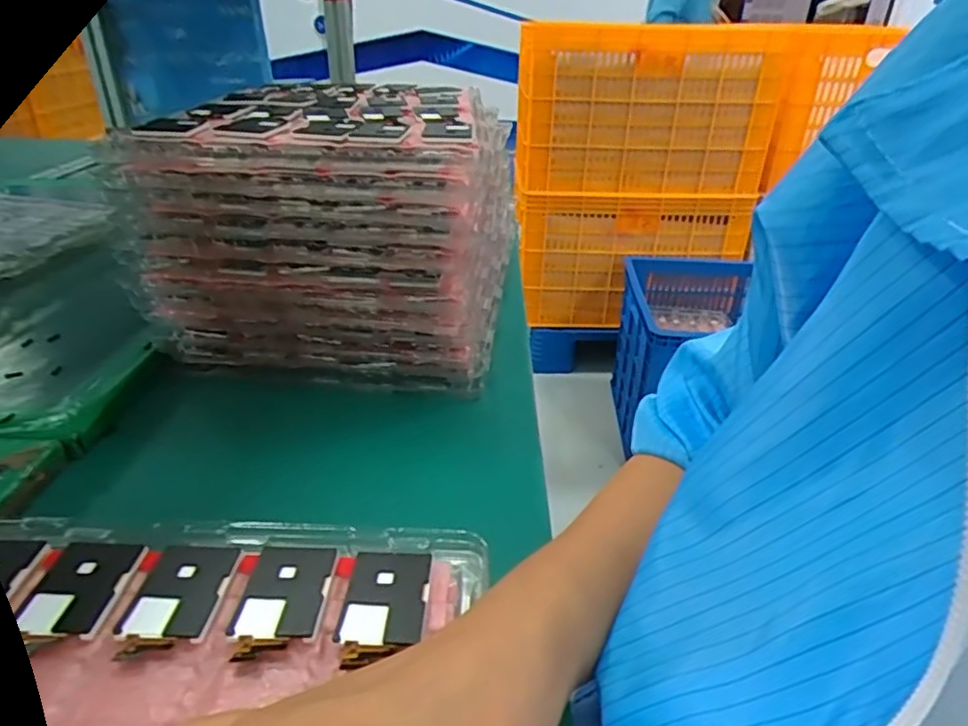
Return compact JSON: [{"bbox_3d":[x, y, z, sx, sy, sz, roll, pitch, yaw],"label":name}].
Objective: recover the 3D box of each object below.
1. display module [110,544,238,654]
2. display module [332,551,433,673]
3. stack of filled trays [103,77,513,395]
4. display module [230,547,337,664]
[{"bbox_3d":[-0.129,0.098,0.262,0.035,0.008,0.049,1,29,-1],"label":"display module"},{"bbox_3d":[-0.042,0.103,0.261,0.035,0.008,0.053,2,29,2],"label":"display module"},{"bbox_3d":[-0.122,-0.132,0.545,0.258,0.182,0.271,2,29,1],"label":"stack of filled trays"},{"bbox_3d":[-0.084,0.099,0.262,0.033,0.004,0.052,6,32,-3],"label":"display module"}]

